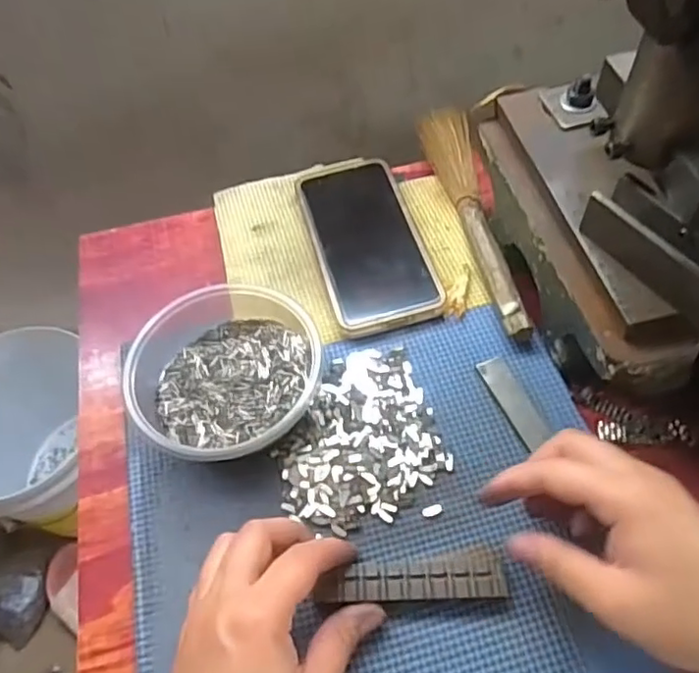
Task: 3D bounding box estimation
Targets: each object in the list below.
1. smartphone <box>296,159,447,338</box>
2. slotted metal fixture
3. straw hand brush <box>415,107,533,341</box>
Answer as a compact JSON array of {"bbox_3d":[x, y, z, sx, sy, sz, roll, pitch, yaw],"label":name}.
[{"bbox_3d":[0.012,-0.074,0.444,0.075,0.012,0.163,-14,57,-5],"label":"smartphone"},{"bbox_3d":[0.032,0.126,0.313,0.095,0.004,0.023,-6,57,1],"label":"slotted metal fixture"},{"bbox_3d":[0.088,-0.094,0.446,0.035,0.018,0.225,-7,57,0],"label":"straw hand brush"}]

